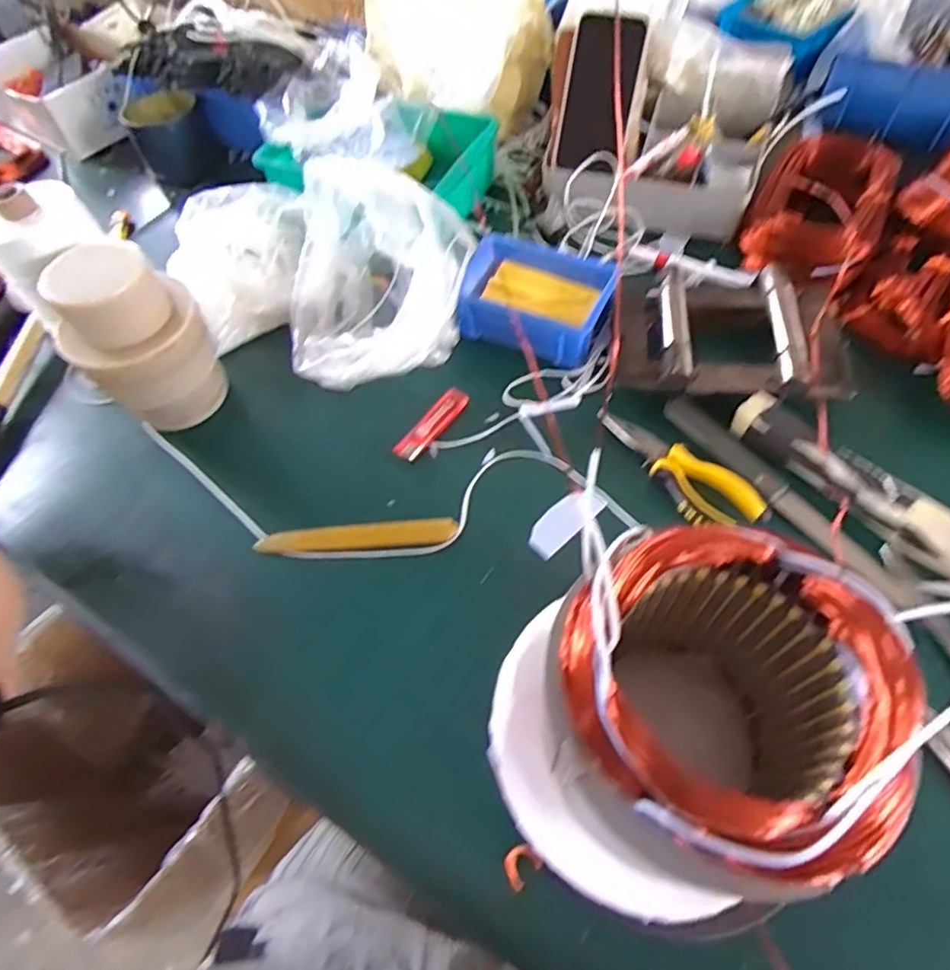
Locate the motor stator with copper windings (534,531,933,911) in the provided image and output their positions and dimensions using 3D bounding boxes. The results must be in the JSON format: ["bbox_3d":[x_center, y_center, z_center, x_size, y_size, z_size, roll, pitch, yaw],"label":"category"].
[{"bbox_3d":[0.113,0.113,0.302,0.136,0.166,0.128,-2,59,3],"label":"motor stator with copper windings"}]

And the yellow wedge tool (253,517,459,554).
[{"bbox_3d":[-0.099,0.044,0.483,0.164,0.016,0.019,-5,59,1],"label":"yellow wedge tool"}]

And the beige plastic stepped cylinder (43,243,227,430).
[{"bbox_3d":[-0.294,-0.123,0.524,0.106,0.156,0.090,-38,64,-17],"label":"beige plastic stepped cylinder"}]

